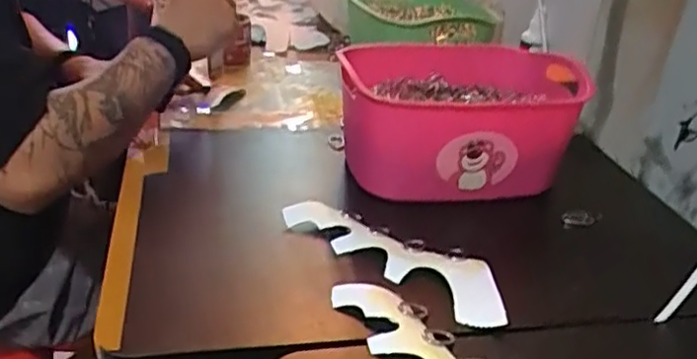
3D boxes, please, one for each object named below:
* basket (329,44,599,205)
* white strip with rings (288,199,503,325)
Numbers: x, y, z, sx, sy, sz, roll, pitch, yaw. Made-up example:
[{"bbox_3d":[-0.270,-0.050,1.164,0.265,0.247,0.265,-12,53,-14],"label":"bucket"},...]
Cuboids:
[{"bbox_3d":[0.132,-0.064,0.782,0.280,0.125,0.182,-4,28,-12],"label":"basket"},{"bbox_3d":[0.050,0.066,0.637,0.234,0.017,0.079,25,35,36],"label":"white strip with rings"}]

